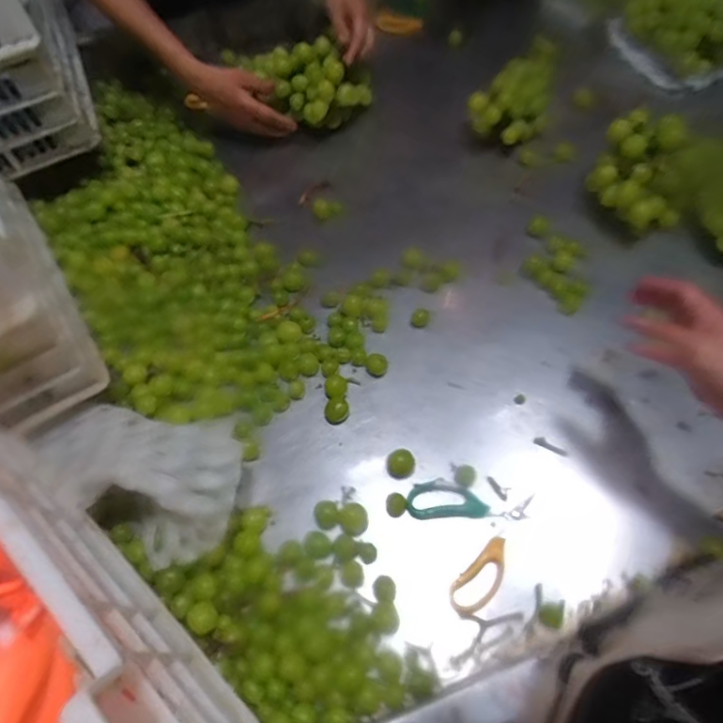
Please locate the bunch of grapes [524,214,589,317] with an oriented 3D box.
[{"bbox_3d":[0.245,-0.123,0.697,0.074,0.030,0.127,7,61,9],"label":"bunch of grapes"}]

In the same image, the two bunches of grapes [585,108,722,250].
[{"bbox_3d":[0.395,-0.223,0.664,0.228,0.091,0.112,16,63,13],"label":"two bunches of grapes"}]

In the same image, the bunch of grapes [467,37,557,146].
[{"bbox_3d":[0.213,-0.369,0.756,0.118,0.117,0.066,-15,60,-4],"label":"bunch of grapes"}]

